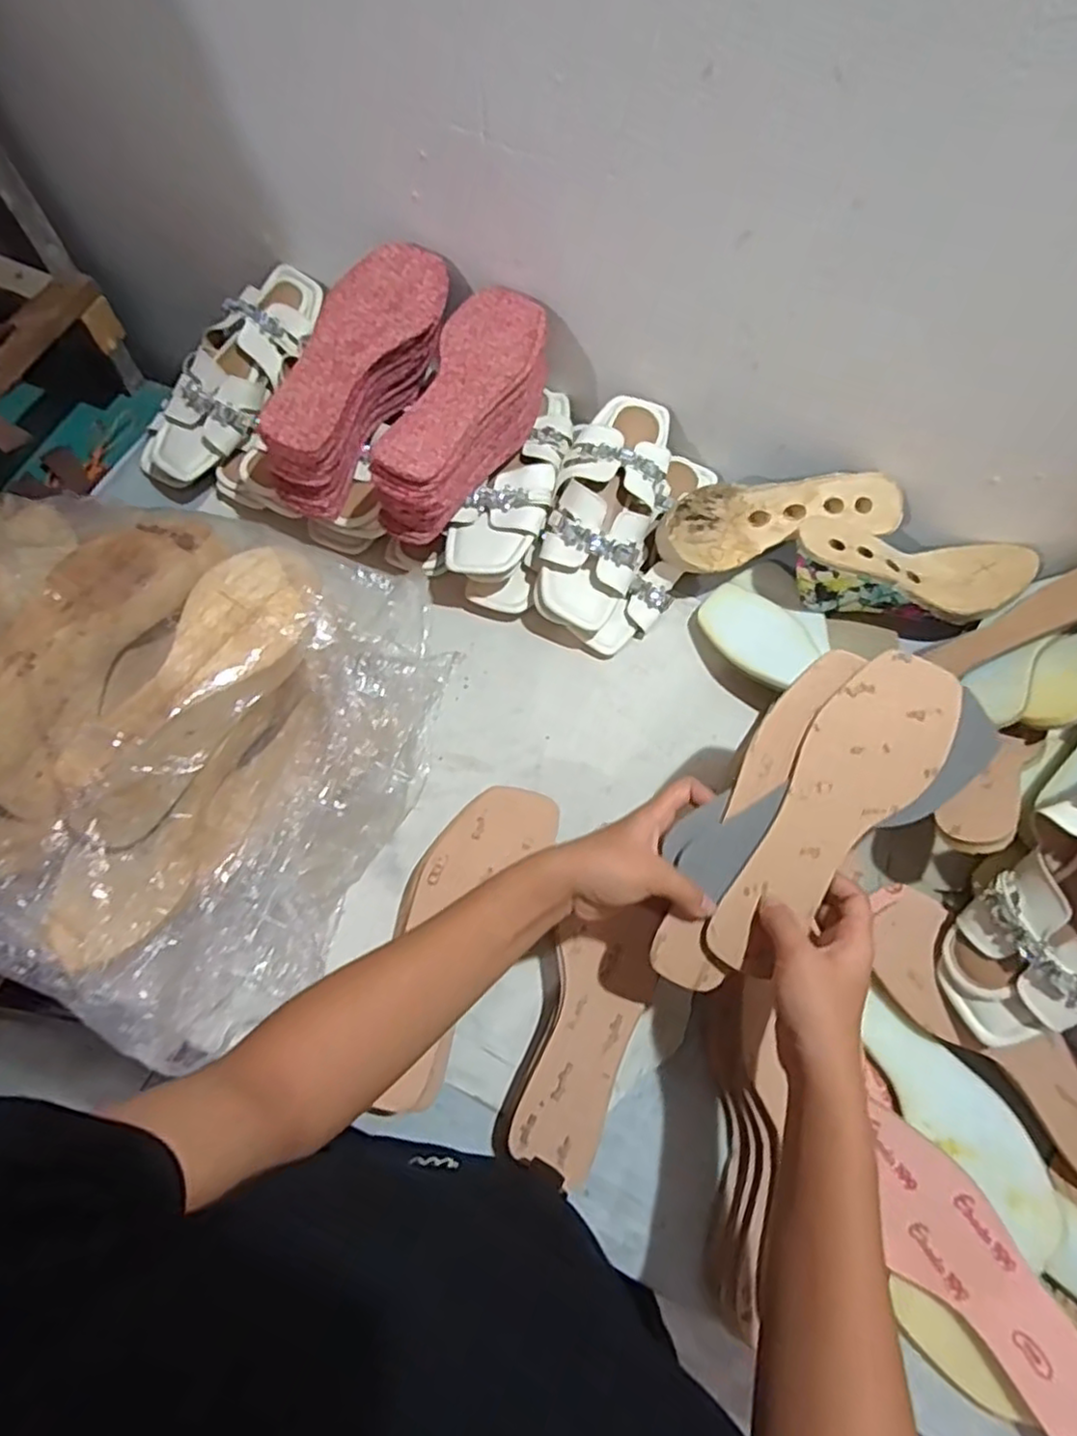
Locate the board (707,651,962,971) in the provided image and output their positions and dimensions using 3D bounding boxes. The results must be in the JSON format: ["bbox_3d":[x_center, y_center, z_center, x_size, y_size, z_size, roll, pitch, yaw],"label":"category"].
[{"bbox_3d":[0.191,0.056,0.444,0.081,0.012,0.238,41,82,-1],"label":"board"}]

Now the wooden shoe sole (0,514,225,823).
[{"bbox_3d":[-0.298,-0.045,0.451,0.092,0.064,0.218,28,70,11],"label":"wooden shoe sole"}]

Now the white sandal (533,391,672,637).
[{"bbox_3d":[0.063,-0.205,0.654,0.097,0.063,0.231,16,68,6],"label":"white sandal"}]

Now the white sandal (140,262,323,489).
[{"bbox_3d":[-0.315,-0.360,0.710,0.114,0.051,0.258,28,84,11],"label":"white sandal"}]

